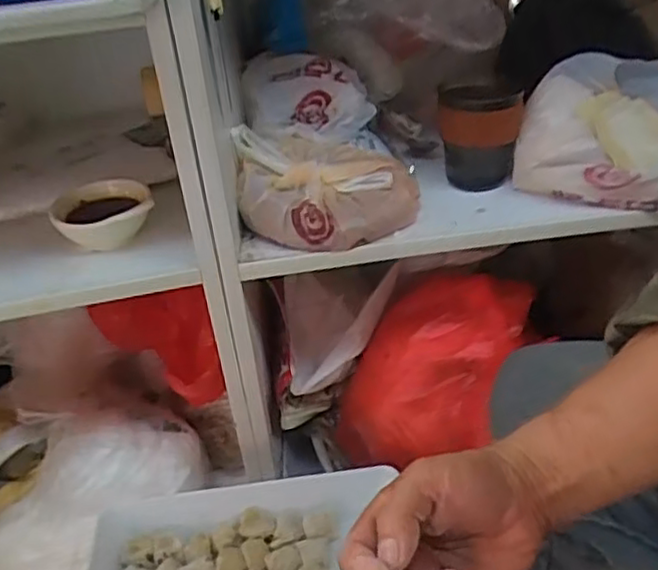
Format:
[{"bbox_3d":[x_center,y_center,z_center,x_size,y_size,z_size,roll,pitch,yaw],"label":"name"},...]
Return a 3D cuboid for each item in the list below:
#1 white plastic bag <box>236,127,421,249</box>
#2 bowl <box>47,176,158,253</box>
[{"bbox_3d":[0.001,-0.107,0.726,0.184,0.092,0.147,-4,35,1],"label":"white plastic bag"},{"bbox_3d":[-0.238,-0.075,0.724,0.104,0.046,0.119,-14,36,-12],"label":"bowl"}]

